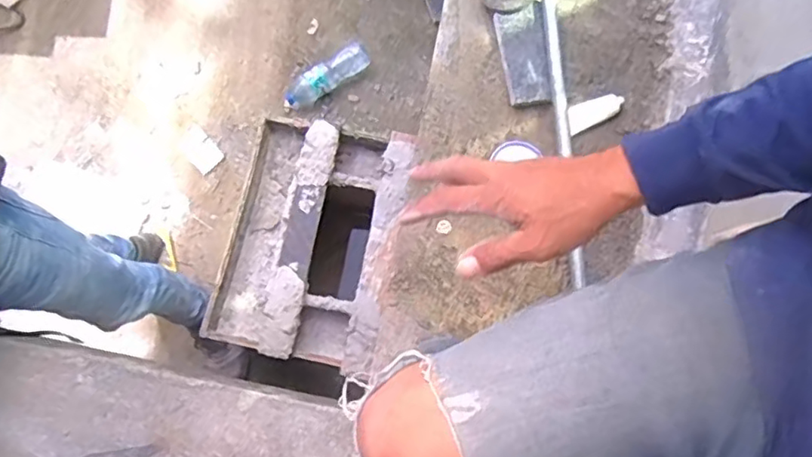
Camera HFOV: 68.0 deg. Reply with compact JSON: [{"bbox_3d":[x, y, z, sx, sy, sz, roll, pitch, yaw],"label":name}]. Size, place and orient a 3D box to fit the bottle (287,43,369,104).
[{"bbox_3d":[-0.229,-0.442,1.753,0.275,0.087,0.079,-36,81,-7],"label":"bottle"}]

